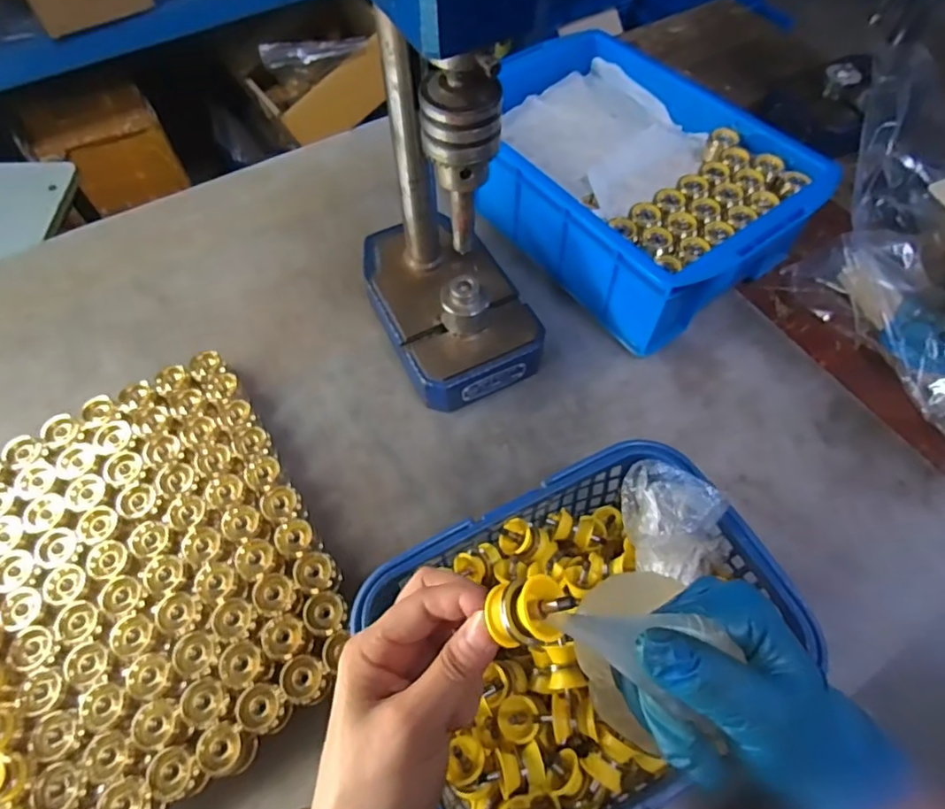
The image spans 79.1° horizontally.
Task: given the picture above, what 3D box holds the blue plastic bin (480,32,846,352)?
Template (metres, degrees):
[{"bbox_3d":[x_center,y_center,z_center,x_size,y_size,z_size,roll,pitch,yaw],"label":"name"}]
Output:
[{"bbox_3d":[0.159,-0.243,0.614,0.237,0.108,0.346,-34,66,-18],"label":"blue plastic bin"}]

